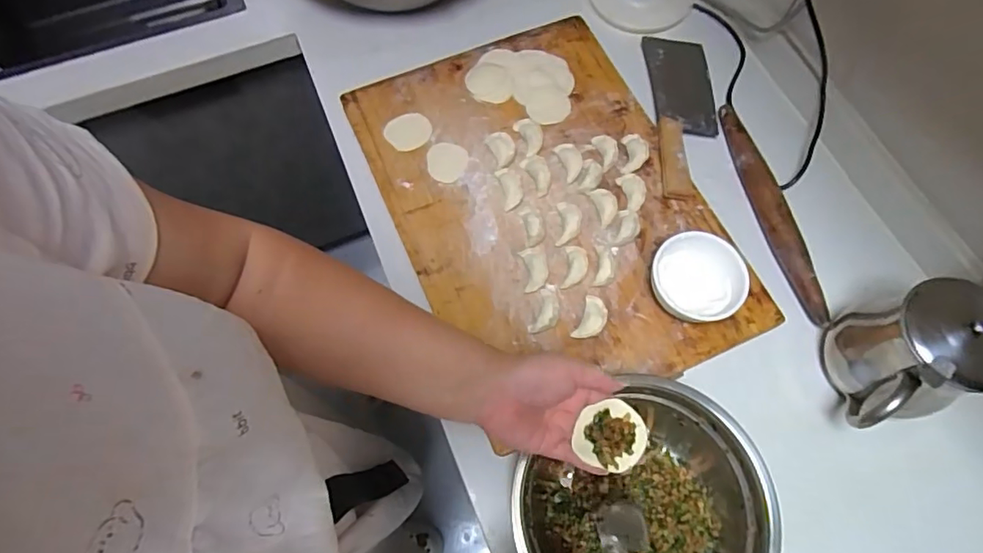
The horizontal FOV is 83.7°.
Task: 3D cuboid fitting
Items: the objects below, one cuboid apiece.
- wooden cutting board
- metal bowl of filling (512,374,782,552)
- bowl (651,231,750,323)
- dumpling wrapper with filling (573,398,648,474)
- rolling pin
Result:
[{"bbox_3d":[0.061,-0.096,0.659,0.345,0.032,0.482,-21,67,-9],"label":"wooden cutting board"},{"bbox_3d":[0.149,0.224,0.522,0.212,0.093,0.201,0,68,0],"label":"metal bowl of filling"},{"bbox_3d":[0.218,0.008,0.587,0.091,0.055,0.091,0,68,0],"label":"bowl"},{"bbox_3d":[0.097,0.128,0.441,0.053,0.015,0.052,0,65,0],"label":"dumpling wrapper with filling"},{"bbox_3d":[0.332,-0.085,0.657,0.033,0.027,0.293,-9,68,-4],"label":"rolling pin"}]

